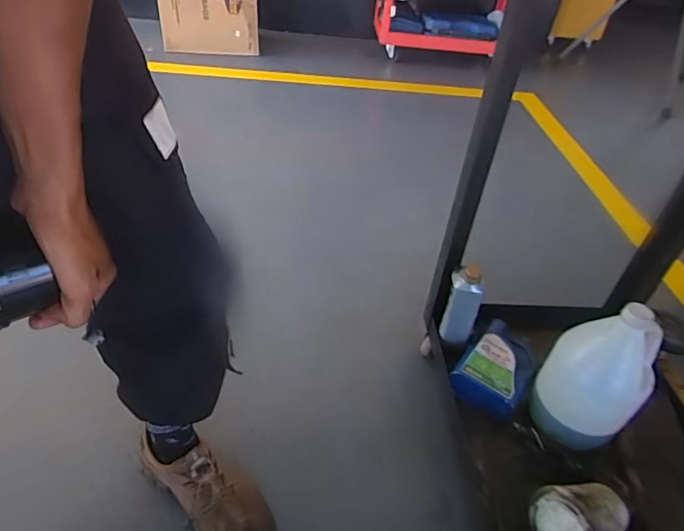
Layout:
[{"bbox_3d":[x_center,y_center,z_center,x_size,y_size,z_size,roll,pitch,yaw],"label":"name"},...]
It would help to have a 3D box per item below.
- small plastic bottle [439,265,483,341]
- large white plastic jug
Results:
[{"bbox_3d":[0.237,0.082,0.980,0.072,0.196,0.050,22,42,17],"label":"small plastic bottle"},{"bbox_3d":[0.454,0.195,0.877,0.145,0.310,0.164,-28,51,-35],"label":"large white plastic jug"}]

